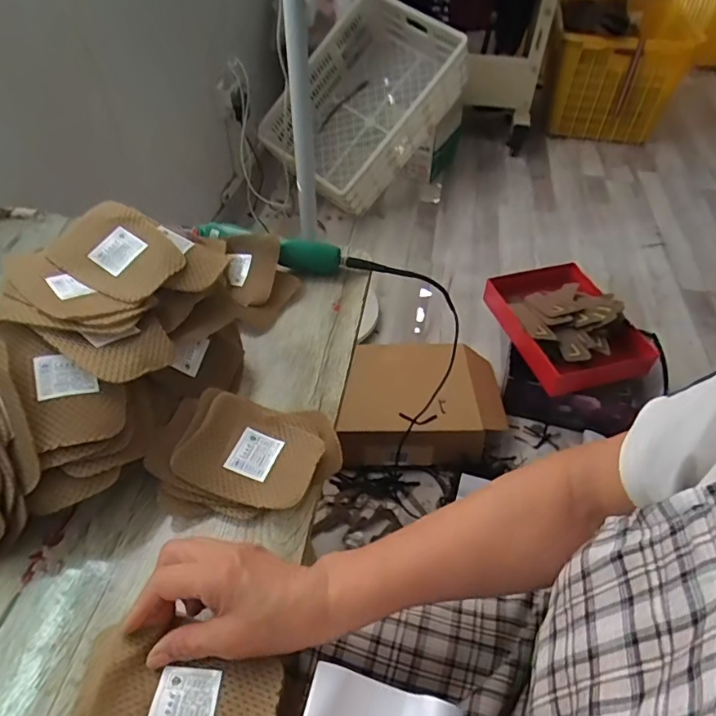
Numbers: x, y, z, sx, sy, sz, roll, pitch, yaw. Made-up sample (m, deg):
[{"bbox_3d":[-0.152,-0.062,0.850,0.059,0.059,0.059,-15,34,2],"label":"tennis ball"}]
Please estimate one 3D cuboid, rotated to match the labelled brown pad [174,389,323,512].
[{"bbox_3d":[-0.094,0.085,0.473,0.115,0.014,0.097,18,47,8],"label":"labelled brown pad"}]

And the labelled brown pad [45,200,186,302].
[{"bbox_3d":[-0.236,-0.105,0.508,0.118,0.011,0.091,34,68,11],"label":"labelled brown pad"}]

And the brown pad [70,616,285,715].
[{"bbox_3d":[-0.116,0.219,0.326,0.131,0.018,0.096,-1,47,0],"label":"brown pad"}]

